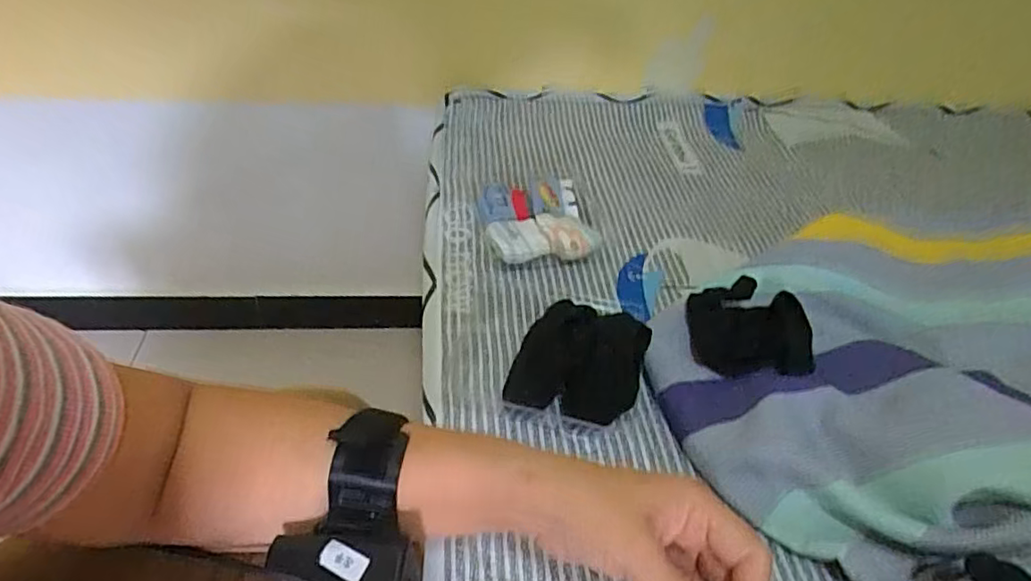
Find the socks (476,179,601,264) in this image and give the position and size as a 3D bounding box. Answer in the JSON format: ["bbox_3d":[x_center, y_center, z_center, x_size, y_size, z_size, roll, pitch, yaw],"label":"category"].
[{"bbox_3d":[0.020,-0.068,0.595,0.111,0.028,0.111,4,43,-4],"label":"socks"}]

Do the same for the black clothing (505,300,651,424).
[{"bbox_3d":[0.049,0.057,0.456,0.093,0.045,0.097,17,44,10],"label":"black clothing"}]

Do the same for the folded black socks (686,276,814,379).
[{"bbox_3d":[0.187,0.032,0.474,0.088,0.016,0.082,-12,57,13],"label":"folded black socks"}]

